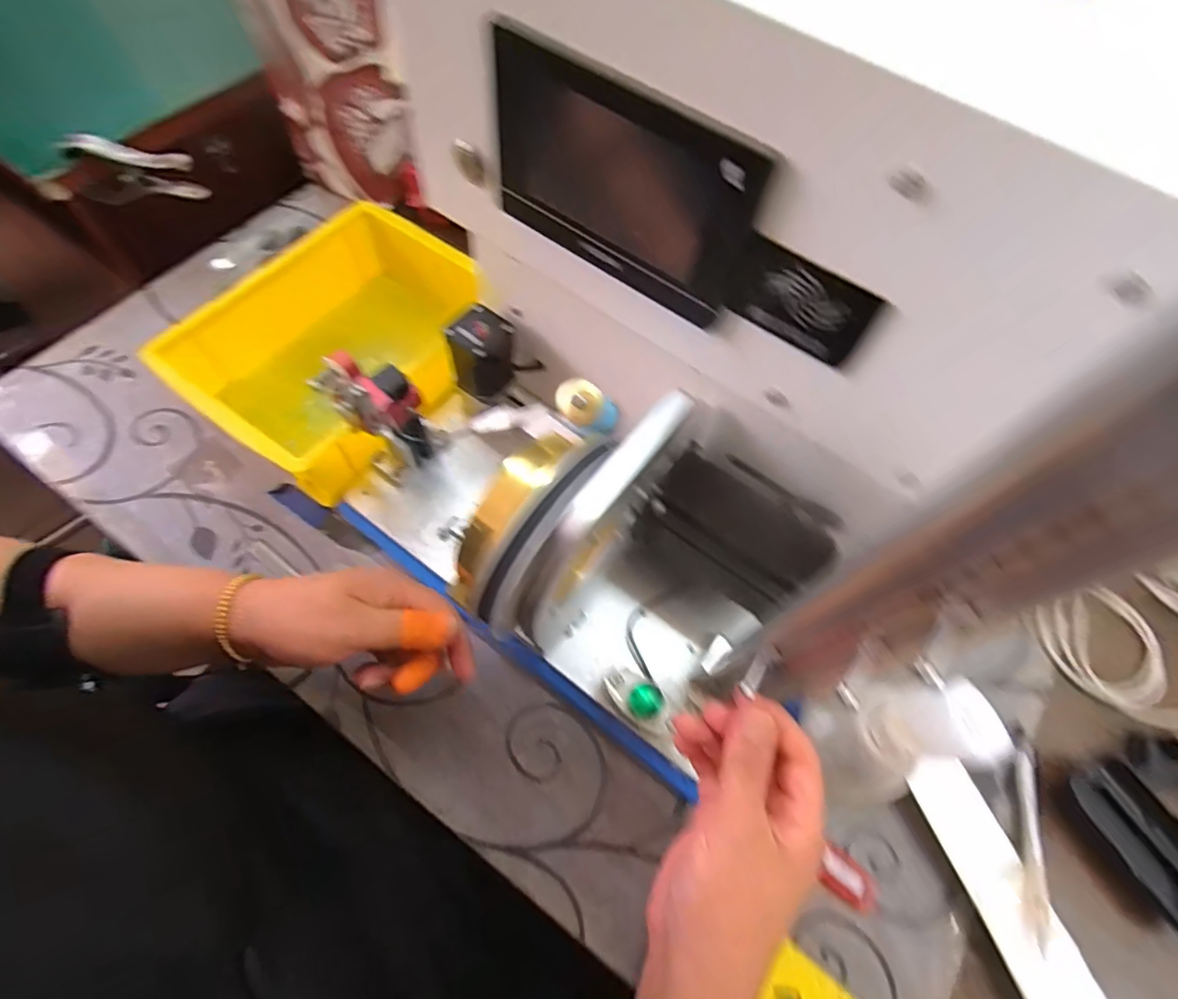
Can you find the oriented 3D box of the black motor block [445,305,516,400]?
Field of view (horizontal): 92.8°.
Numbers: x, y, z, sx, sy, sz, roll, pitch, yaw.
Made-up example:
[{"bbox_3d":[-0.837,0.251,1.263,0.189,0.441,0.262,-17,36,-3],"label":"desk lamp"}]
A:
[{"bbox_3d":[-0.084,-0.114,0.451,0.048,0.057,0.047,36,66,14],"label":"black motor block"}]

